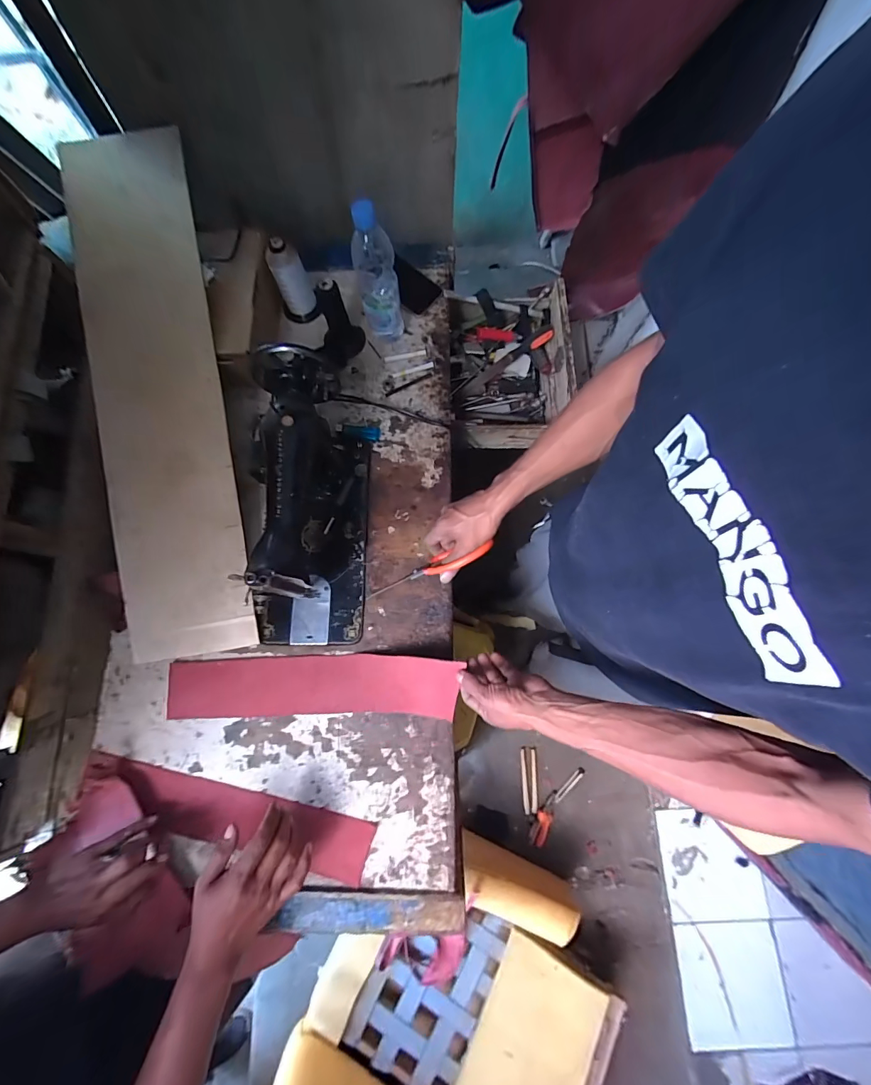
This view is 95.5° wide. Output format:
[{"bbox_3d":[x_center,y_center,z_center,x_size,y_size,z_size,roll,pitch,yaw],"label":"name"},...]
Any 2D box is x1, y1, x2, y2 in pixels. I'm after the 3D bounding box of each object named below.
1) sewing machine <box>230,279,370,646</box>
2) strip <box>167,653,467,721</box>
[{"bbox_3d":[-0.206,-0.055,0.618,0.167,0.204,0.412,0,76,-1],"label":"sewing machine"},{"bbox_3d":[-0.199,0.227,0.626,0.466,0.058,0.092,-4,76,8],"label":"strip"}]

